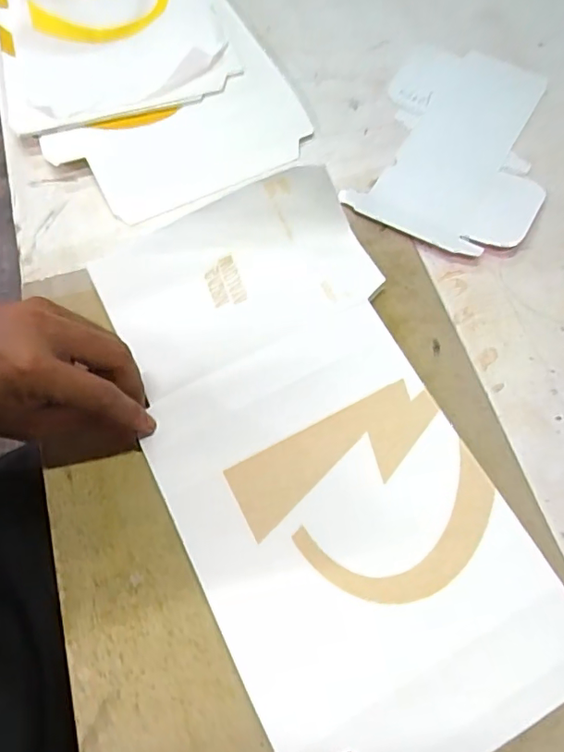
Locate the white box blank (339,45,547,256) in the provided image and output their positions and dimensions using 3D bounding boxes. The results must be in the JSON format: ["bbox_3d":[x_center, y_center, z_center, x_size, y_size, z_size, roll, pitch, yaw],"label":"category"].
[{"bbox_3d":[0.144,-0.189,0.425,0.136,0.007,0.202,22,70,8],"label":"white box blank"}]

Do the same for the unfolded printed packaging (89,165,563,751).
[{"bbox_3d":[0.018,0.042,0.322,0.178,0.024,0.357,-23,69,-7],"label":"unfolded printed packaging"}]

